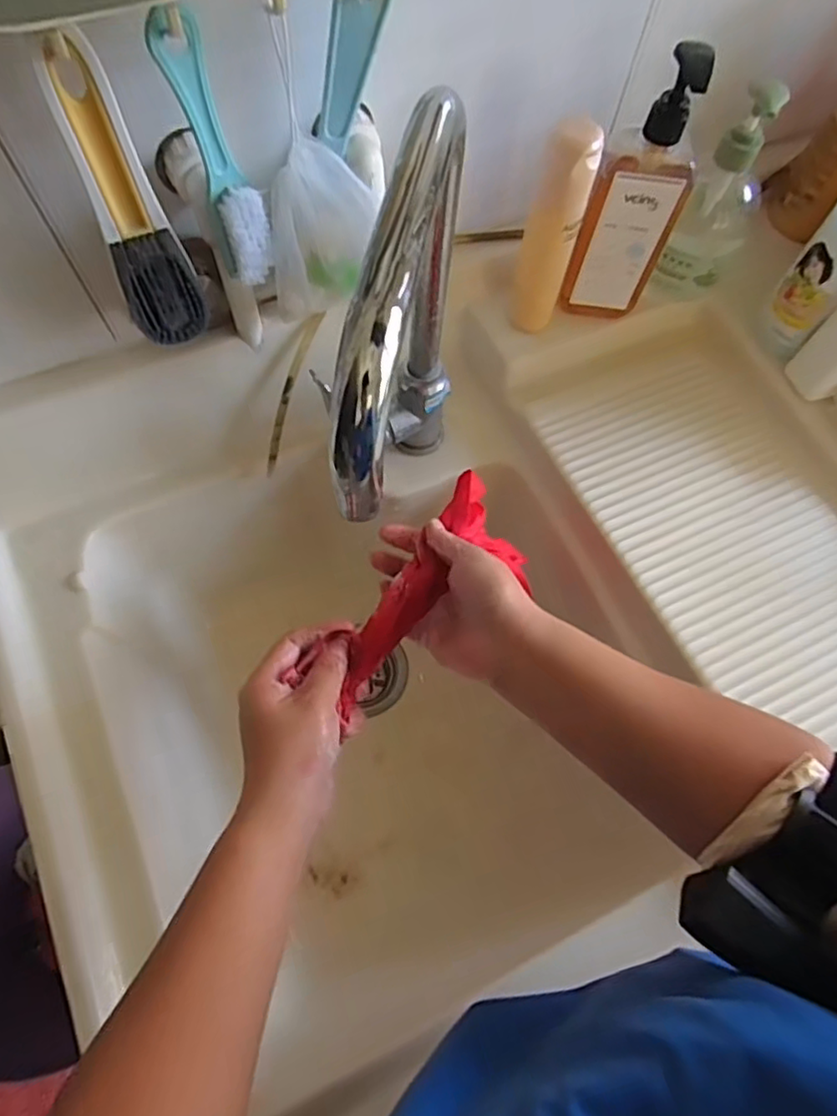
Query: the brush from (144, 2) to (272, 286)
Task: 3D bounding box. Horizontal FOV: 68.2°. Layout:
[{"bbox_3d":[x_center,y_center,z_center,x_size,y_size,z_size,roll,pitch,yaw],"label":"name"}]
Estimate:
[{"bbox_3d":[-0.115,-0.230,0.364,0.036,0.144,0.025,-12,70,-7],"label":"brush"}]

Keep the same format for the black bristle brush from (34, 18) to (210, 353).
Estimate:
[{"bbox_3d":[-0.170,-0.200,0.365,0.045,0.174,0.026,-21,71,-10],"label":"black bristle brush"}]

